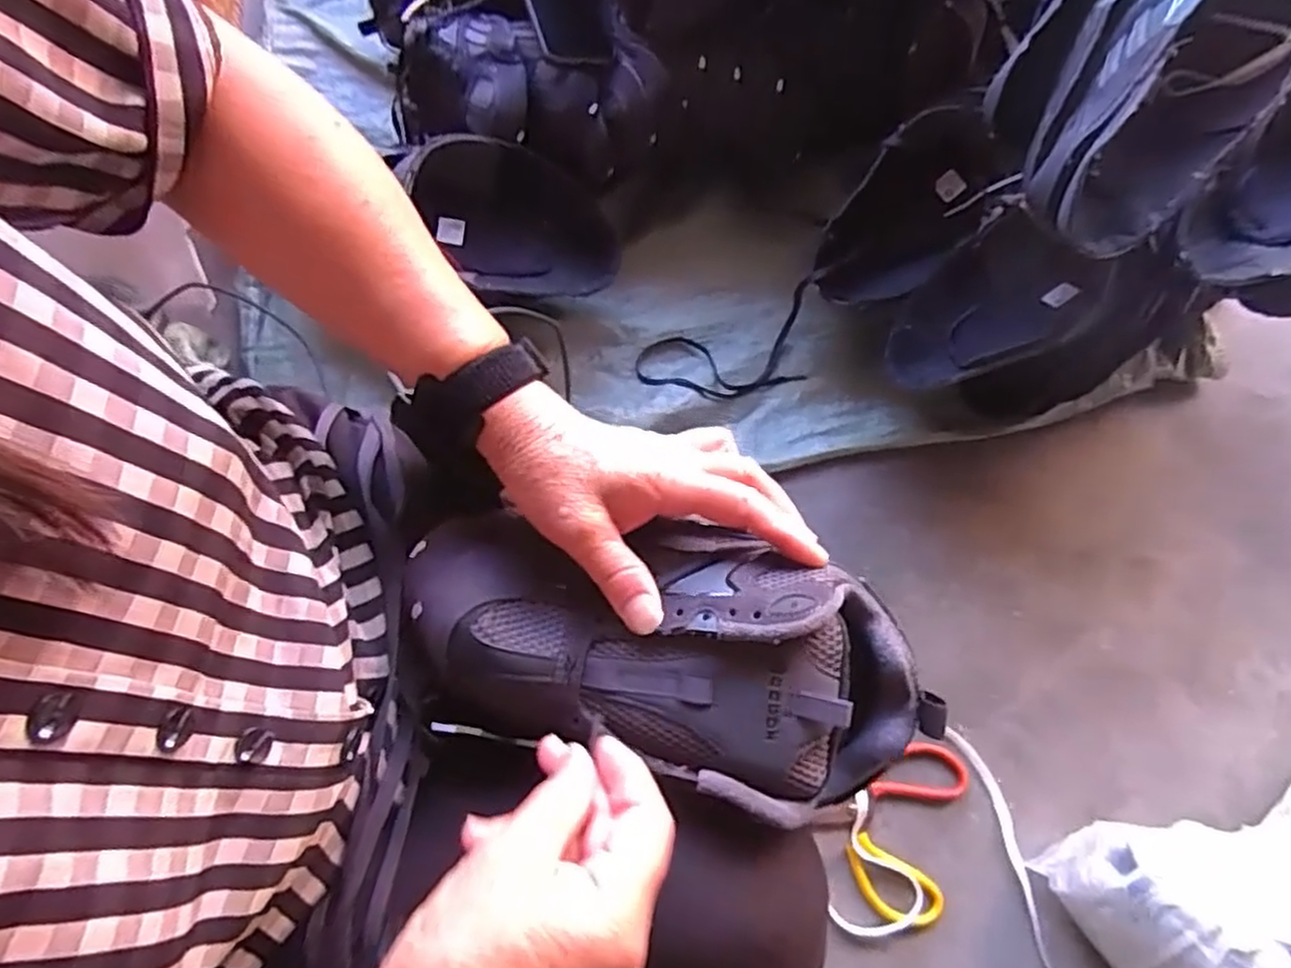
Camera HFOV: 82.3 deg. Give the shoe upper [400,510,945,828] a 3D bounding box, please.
[{"bbox_3d":[0.005,0.078,0.356,0.248,0.073,0.115,11,74,7],"label":"shoe upper"}]

